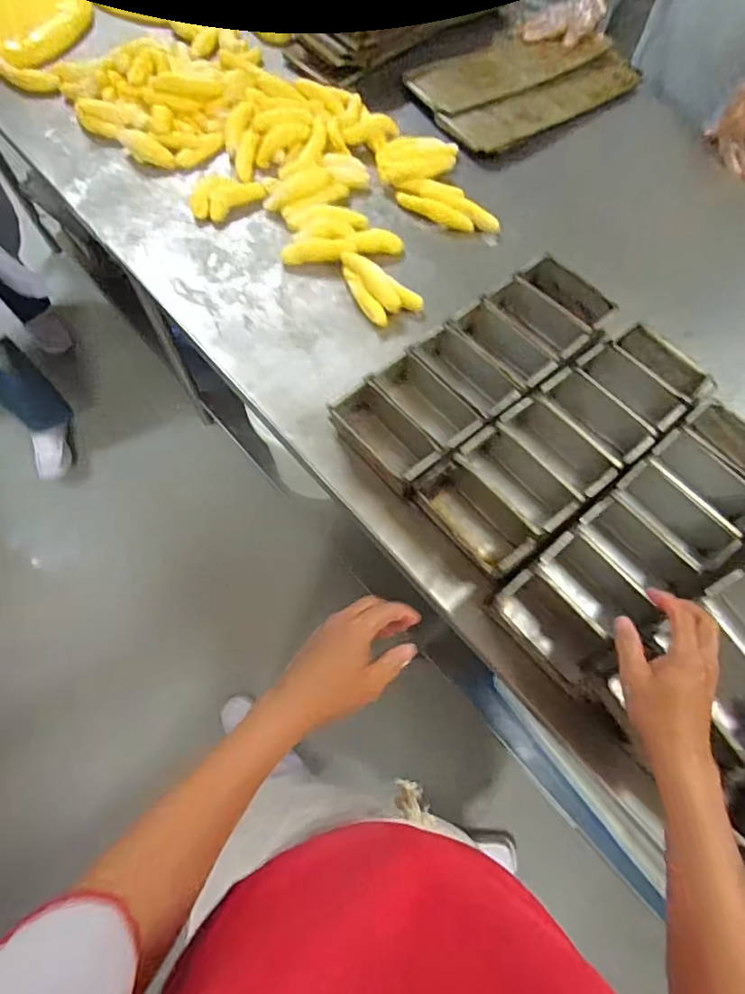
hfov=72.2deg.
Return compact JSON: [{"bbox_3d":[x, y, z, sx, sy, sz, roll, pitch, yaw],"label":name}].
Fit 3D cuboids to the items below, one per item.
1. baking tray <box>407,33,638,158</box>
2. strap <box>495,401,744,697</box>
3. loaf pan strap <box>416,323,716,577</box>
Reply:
[{"bbox_3d":[0.325,-0.870,1.058,0.477,0.039,0.271,-33,74,-14],"label":"baking tray"},{"bbox_3d":[0.379,0.045,0.697,0.434,0.077,0.162,-35,74,-13],"label":"strap"},{"bbox_3d":[0.281,-0.087,0.739,0.445,0.072,0.167,-37,75,-15],"label":"loaf pan strap"}]

